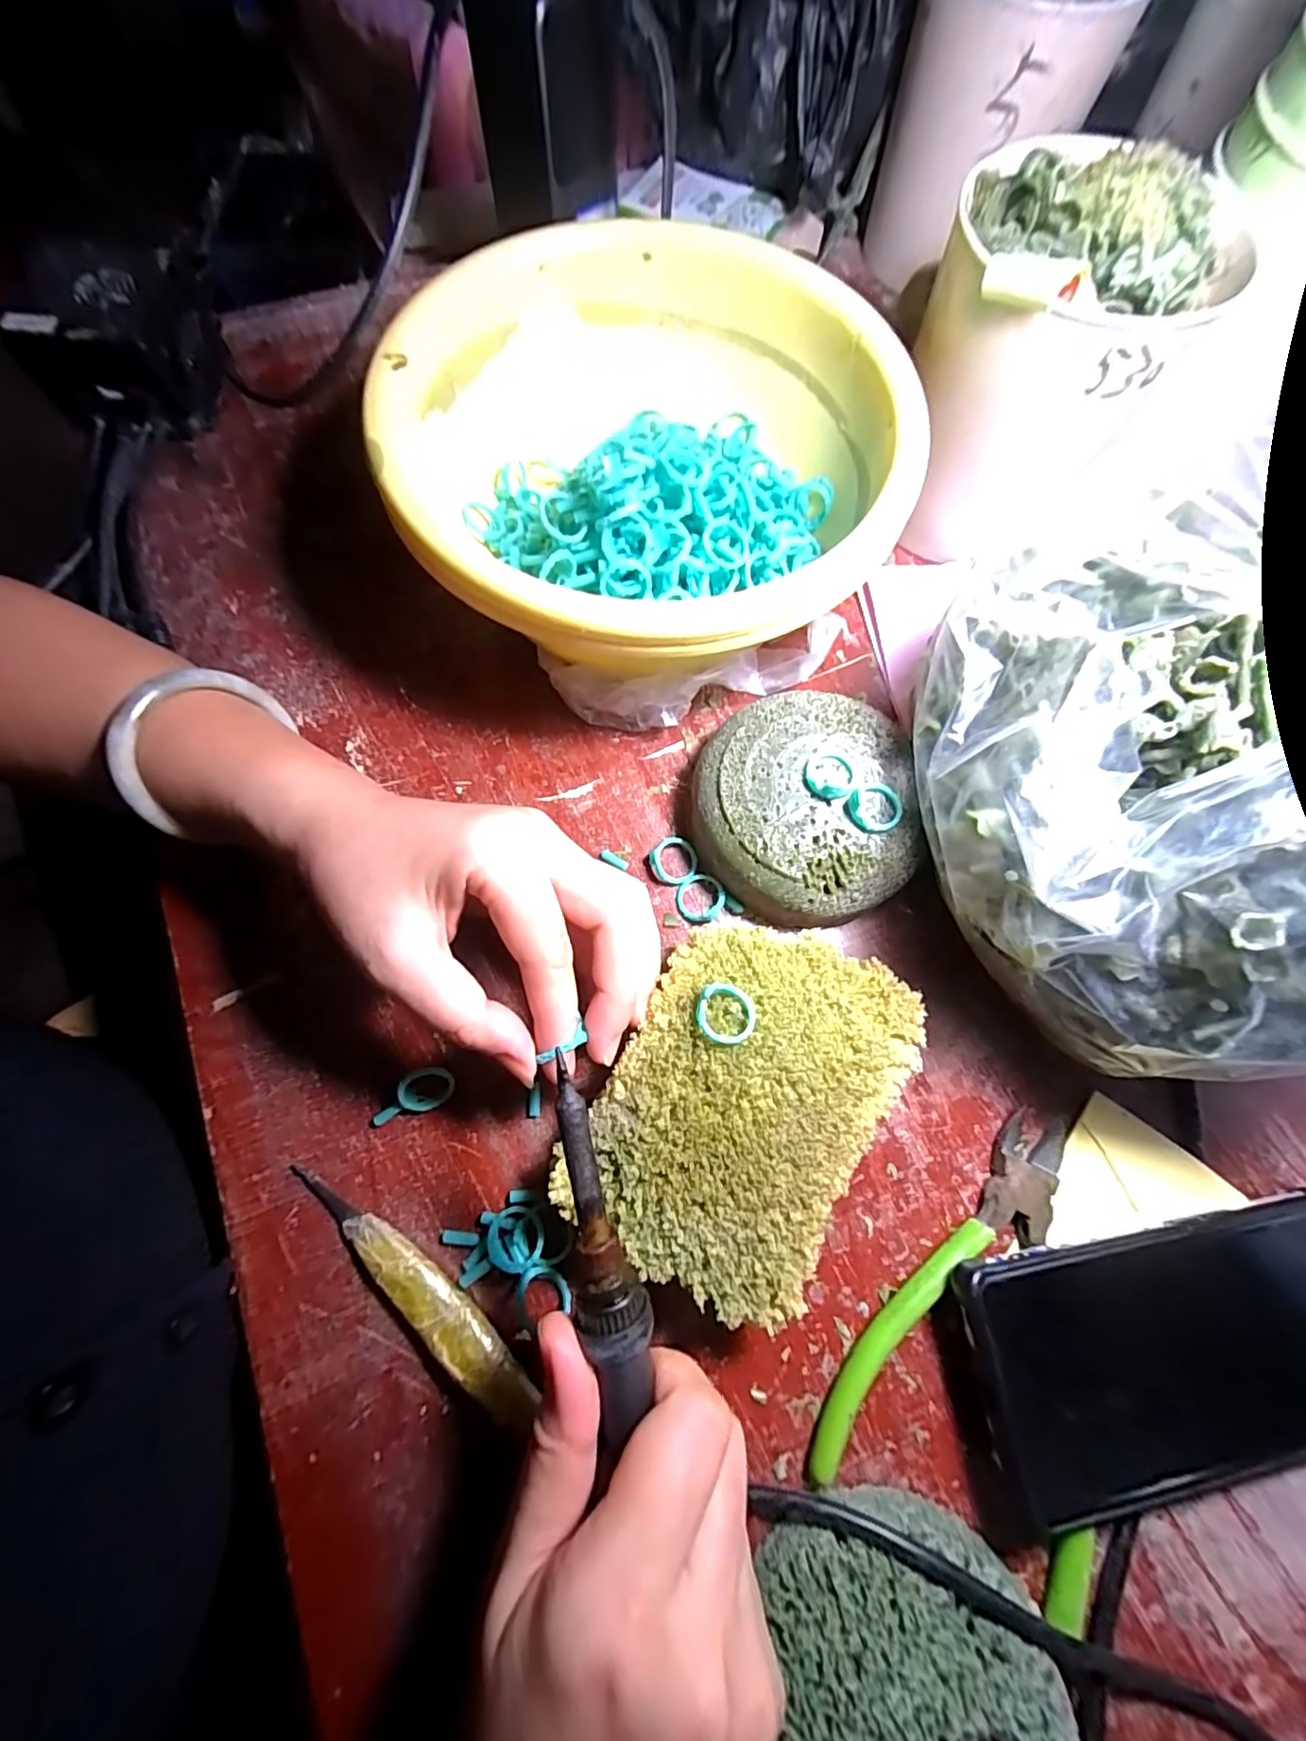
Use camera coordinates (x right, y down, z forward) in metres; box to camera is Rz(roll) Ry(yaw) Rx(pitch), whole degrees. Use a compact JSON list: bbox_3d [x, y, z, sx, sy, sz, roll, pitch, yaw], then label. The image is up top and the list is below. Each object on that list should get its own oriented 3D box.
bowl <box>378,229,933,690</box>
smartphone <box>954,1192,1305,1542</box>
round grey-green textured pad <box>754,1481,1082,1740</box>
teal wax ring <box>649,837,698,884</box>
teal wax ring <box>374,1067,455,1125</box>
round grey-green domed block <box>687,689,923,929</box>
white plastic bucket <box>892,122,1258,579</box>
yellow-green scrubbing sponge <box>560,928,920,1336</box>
[{"bbox_3d":[-0.001,-0.183,0.275,0.221,0.087,0.224,0,74,-1],"label":"bowl"},{"bbox_3d":[0.195,0.174,0.203,0.162,0.008,0.082,-6,76,-7],"label":"smartphone"},{"bbox_3d":[0.079,0.264,0.175,0.093,0.024,0.102,0,74,-1],"label":"round grey-green textured pad"},{"bbox_3d":[0.010,-0.004,0.264,0.021,0.008,0.021,0,74,-1],"label":"teal wax ring"},{"bbox_3d":[-0.098,0.090,0.228,0.035,0.017,0.016,-16,75,-5],"label":"teal wax ring"},{"bbox_3d":[0.065,-0.027,0.256,0.093,0.039,0.098,0,74,-1],"label":"round grey-green domed block"},{"bbox_3d":[0.173,-0.232,0.265,0.111,0.123,0.093,28,75,7],"label":"white plastic bucket"},{"bbox_3d":[0.035,0.084,0.220,0.091,0.042,0.131,31,76,8],"label":"yellow-green scrubbing sponge"}]

